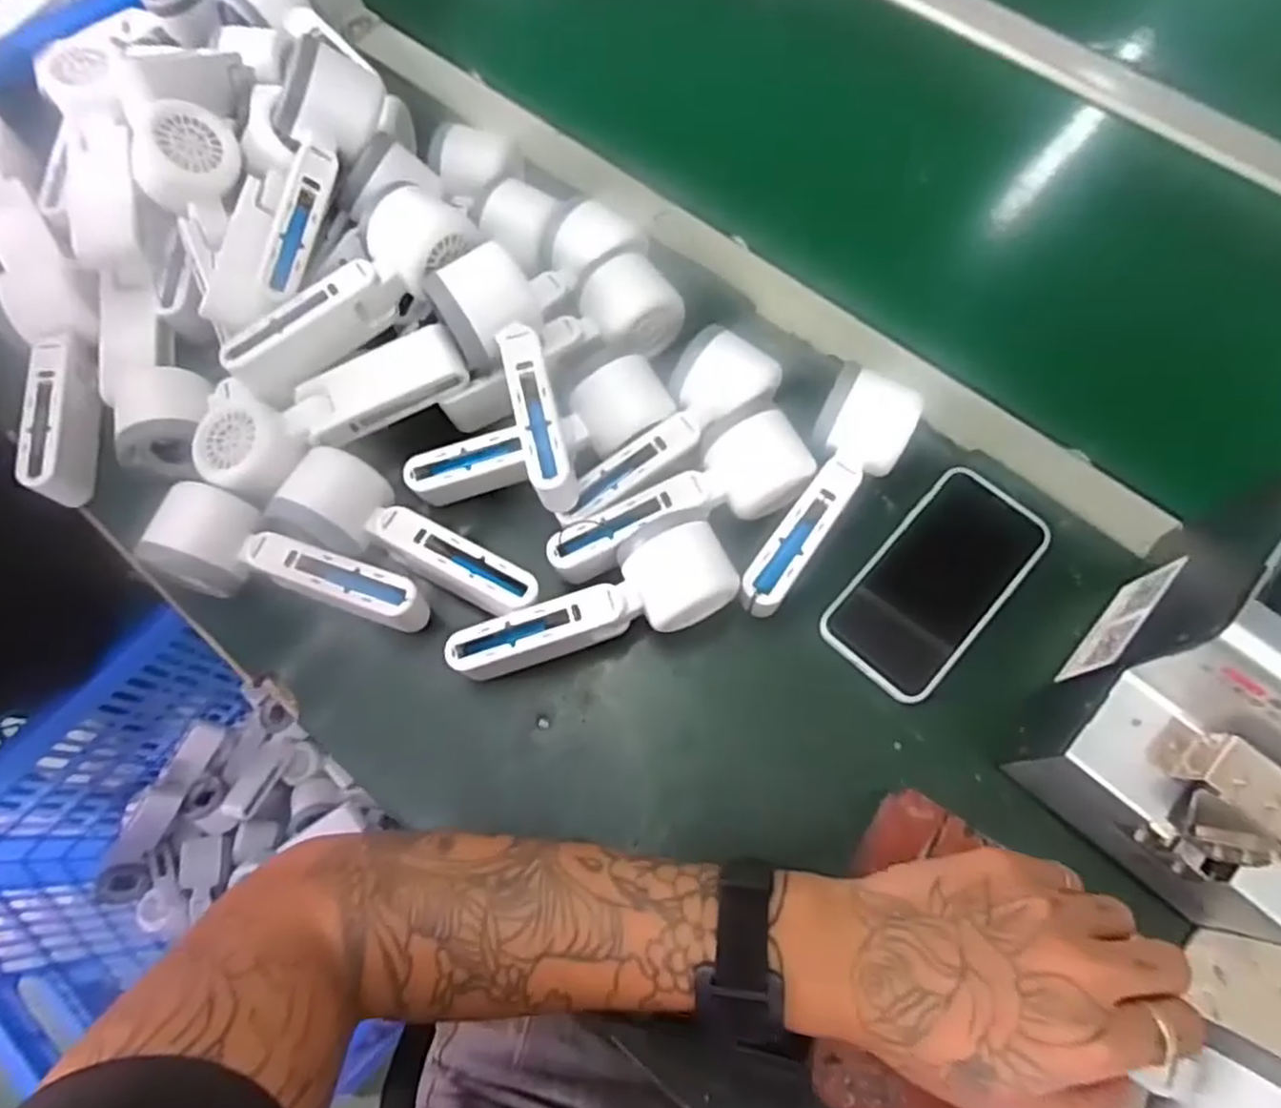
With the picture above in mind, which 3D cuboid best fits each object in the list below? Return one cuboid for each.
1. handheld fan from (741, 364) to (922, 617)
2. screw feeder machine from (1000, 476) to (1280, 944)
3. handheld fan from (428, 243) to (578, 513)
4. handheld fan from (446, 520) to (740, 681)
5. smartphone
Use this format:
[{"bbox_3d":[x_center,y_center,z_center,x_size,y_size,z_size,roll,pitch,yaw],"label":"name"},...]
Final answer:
[{"bbox_3d":[0.112,-0.033,0.449,0.055,0.049,0.160,28,74,11],"label":"handheld fan"},{"bbox_3d":[0.301,0.073,0.361,0.126,0.150,0.176,39,77,14],"label":"screw feeder machine"},{"bbox_3d":[-0.076,-0.098,0.434,0.060,0.058,0.155,-16,70,-5],"label":"handheld fan"},{"bbox_3d":[-0.028,0.033,0.436,0.167,0.047,0.058,-20,70,-7],"label":"handheld fan"},{"bbox_3d":[0.180,0.016,0.452,0.076,0.010,0.146,39,75,14],"label":"smartphone"}]

